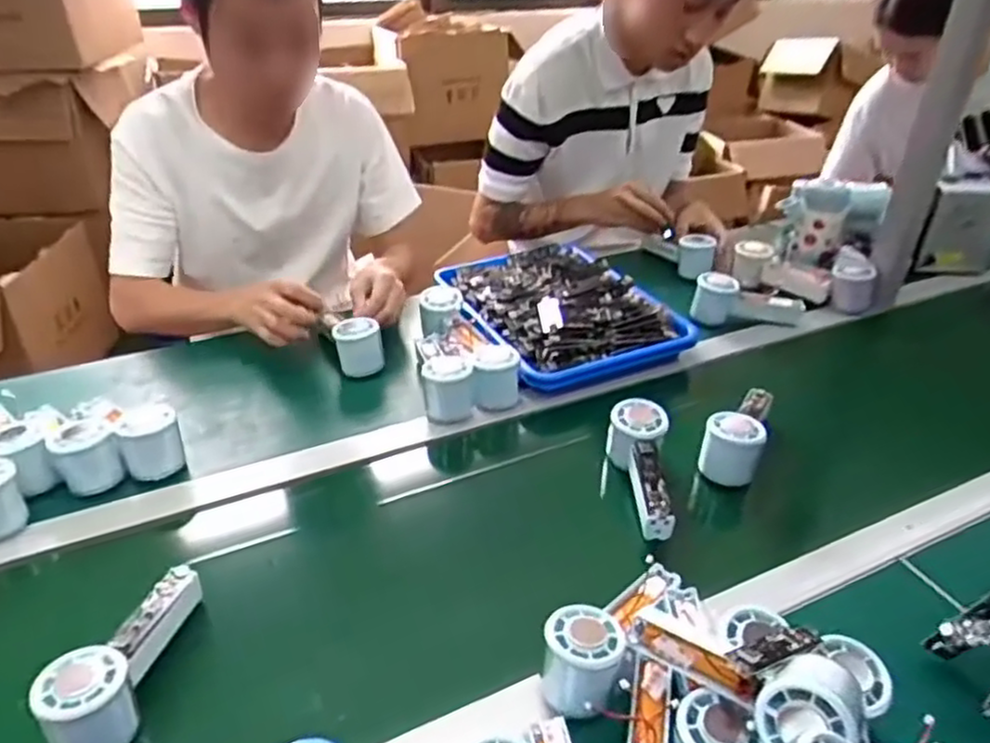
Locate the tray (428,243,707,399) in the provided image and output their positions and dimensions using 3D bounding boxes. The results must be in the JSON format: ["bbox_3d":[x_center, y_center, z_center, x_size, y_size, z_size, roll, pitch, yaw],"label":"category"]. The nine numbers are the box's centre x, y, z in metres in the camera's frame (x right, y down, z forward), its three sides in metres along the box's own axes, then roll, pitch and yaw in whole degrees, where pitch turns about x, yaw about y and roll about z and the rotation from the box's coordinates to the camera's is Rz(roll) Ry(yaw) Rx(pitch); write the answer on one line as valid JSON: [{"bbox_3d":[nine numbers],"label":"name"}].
[{"bbox_3d":[0.082,-0.094,1.002,0.250,0.058,0.333,-14,35,-22],"label":"tray"}]

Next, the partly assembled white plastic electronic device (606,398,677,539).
[{"bbox_3d":[0.151,0.099,0.724,0.052,0.057,0.158,-1,49,-3],"label":"partly assembled white plastic electronic device"}]

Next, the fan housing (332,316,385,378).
[{"bbox_3d":[-0.170,-0.026,0.897,0.058,0.068,0.051,-7,33,-12],"label":"fan housing"}]

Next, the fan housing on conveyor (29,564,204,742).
[{"bbox_3d":[-0.281,0.211,0.542,0.051,0.063,0.154,4,33,5],"label":"fan housing on conveyor"}]

